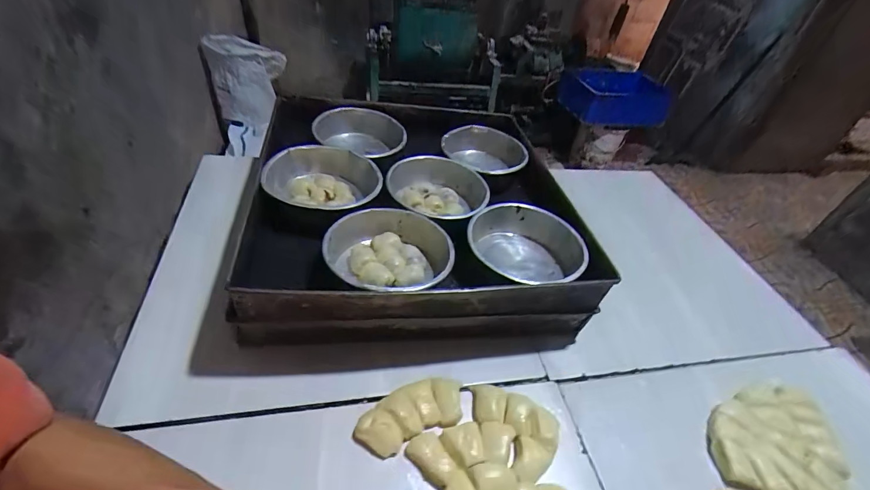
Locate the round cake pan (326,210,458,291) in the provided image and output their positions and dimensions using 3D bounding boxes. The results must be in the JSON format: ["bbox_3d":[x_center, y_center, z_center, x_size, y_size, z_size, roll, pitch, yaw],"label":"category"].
[{"bbox_3d":[-0.057,0.016,0.482,0.149,0.052,0.152,5,43,-5],"label":"round cake pan"}]

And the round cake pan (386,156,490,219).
[{"bbox_3d":[0.008,-0.080,0.609,0.156,0.045,0.151,0,44,-10],"label":"round cake pan"}]

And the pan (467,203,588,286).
[{"bbox_3d":[0.123,0.011,0.537,0.150,0.059,0.160,5,43,-5],"label":"pan"}]

